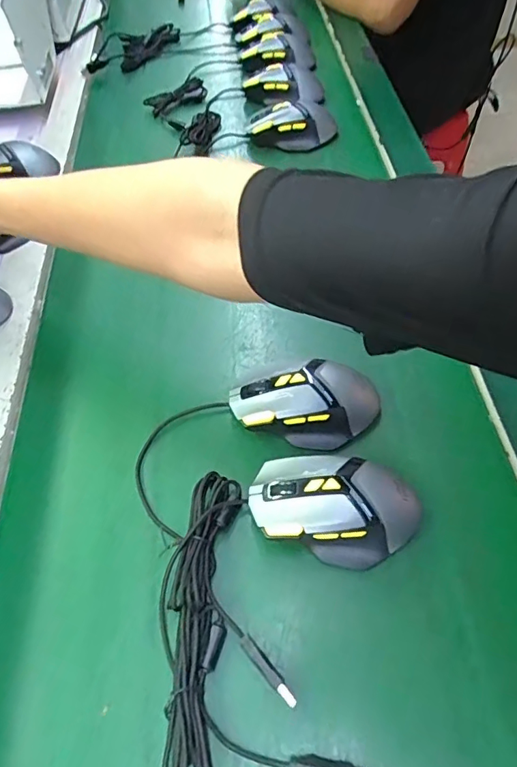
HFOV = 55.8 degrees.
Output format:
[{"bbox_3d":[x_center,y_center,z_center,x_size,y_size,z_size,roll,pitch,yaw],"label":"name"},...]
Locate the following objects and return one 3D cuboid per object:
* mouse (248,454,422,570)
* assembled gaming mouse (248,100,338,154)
[{"bbox_3d":[0.055,0.090,0.345,0.121,0.047,0.069,0,56,4],"label":"mouse"},{"bbox_3d":[0.046,-0.346,0.648,0.113,0.042,0.057,4,55,10],"label":"assembled gaming mouse"}]

